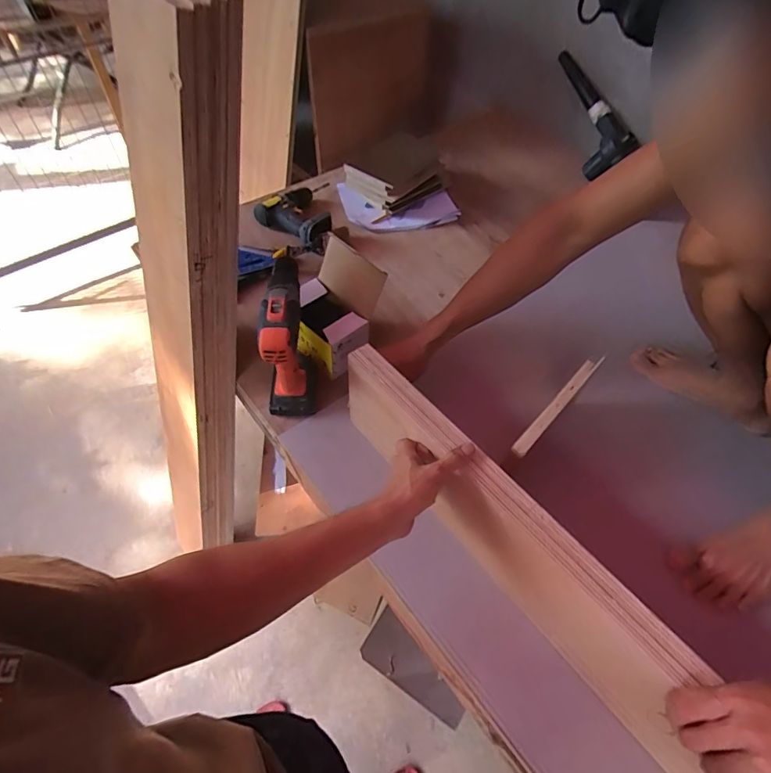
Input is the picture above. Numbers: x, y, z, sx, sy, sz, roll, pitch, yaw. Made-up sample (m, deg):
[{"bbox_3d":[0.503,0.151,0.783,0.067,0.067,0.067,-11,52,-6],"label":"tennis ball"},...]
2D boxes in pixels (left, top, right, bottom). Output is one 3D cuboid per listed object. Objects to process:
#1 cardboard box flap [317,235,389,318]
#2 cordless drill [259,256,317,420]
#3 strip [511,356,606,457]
[{"bbox_3d":[-0.065,-0.197,0.828,0.129,0.094,0.009,40,32,11],"label":"cardboard box flap"},{"bbox_3d":[-0.166,-0.066,0.753,0.075,0.230,0.182,-6,54,-6],"label":"cordless drill"},{"bbox_3d":[0.256,0.024,0.673,0.020,0.013,0.217,38,62,23],"label":"strip"}]

